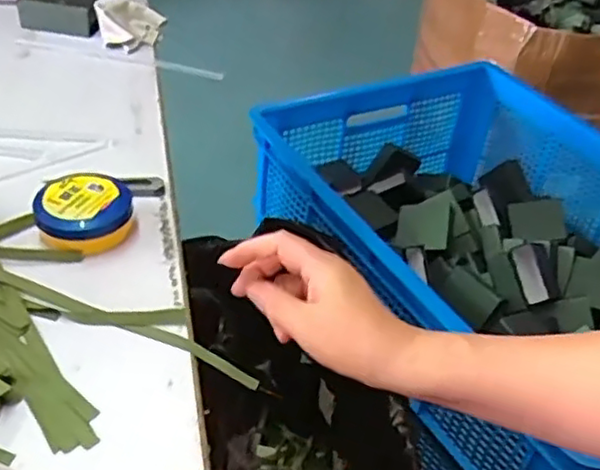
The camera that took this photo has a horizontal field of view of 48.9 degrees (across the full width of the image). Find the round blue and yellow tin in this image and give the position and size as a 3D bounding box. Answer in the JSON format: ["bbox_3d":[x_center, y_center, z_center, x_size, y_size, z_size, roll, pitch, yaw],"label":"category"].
[{"bbox_3d":[-0.168,-0.016,0.516,0.070,0.034,0.065,4,39,-3],"label":"round blue and yellow tin"}]

